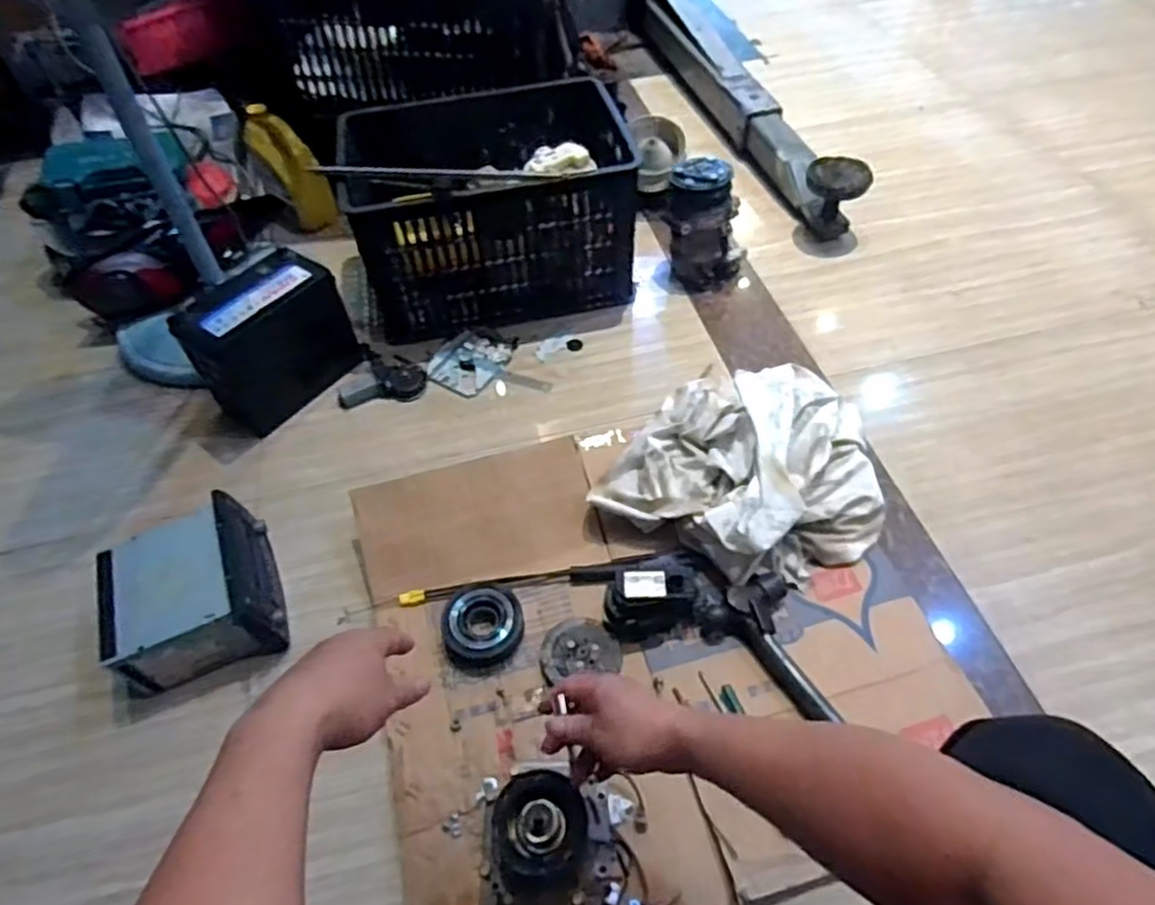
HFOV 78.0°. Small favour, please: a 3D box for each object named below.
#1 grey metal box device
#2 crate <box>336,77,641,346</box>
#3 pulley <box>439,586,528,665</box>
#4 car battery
[{"bbox_3d":[-0.495,0.181,0.918,0.191,0.107,0.202,-20,51,-12],"label":"grey metal box device"},{"bbox_3d":[-0.157,-0.453,1.304,0.468,0.253,0.362,-13,50,-6],"label":"crate"},{"bbox_3d":[-0.119,0.217,0.899,0.100,0.035,0.097,-2,49,3],"label":"pulley"},{"bbox_3d":[-0.506,-0.188,1.179,0.139,0.191,0.238,23,55,22],"label":"car battery"}]

